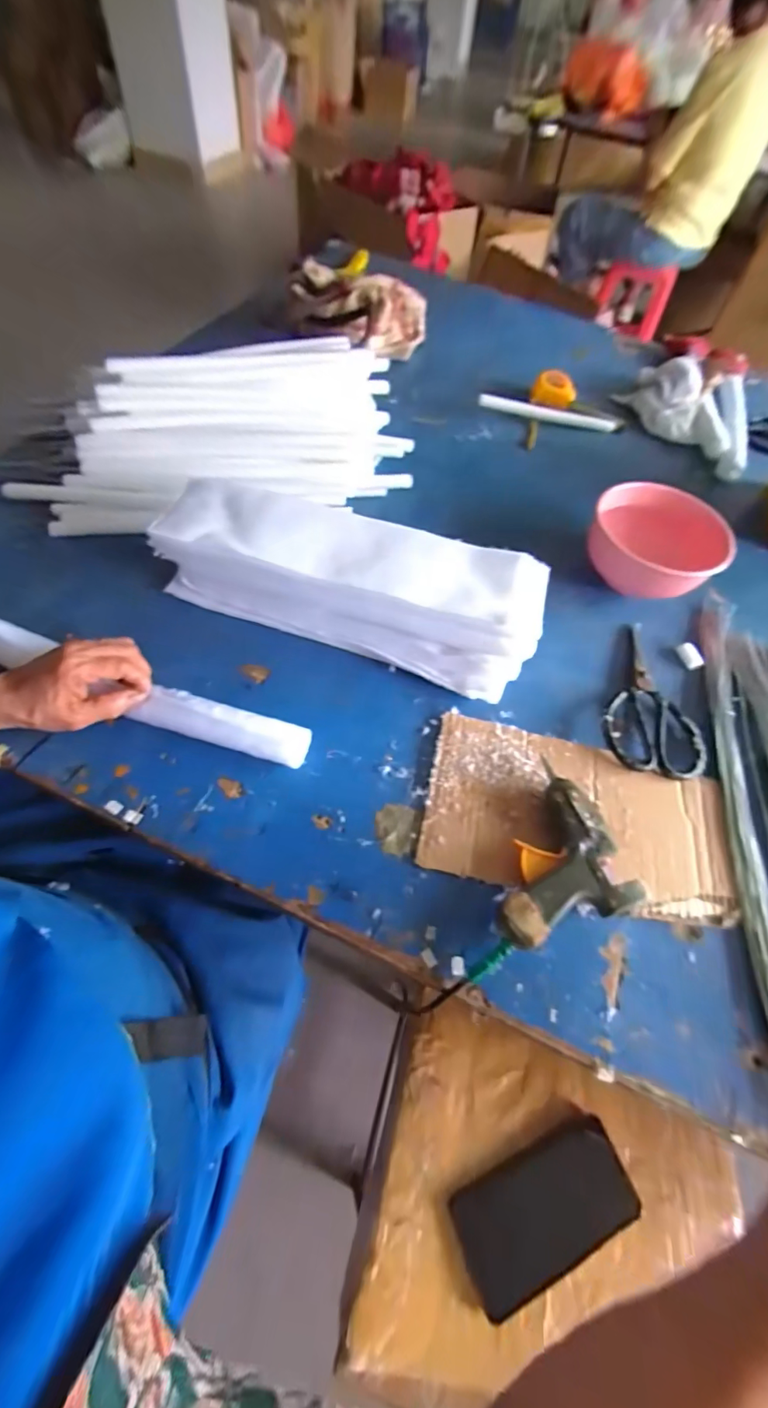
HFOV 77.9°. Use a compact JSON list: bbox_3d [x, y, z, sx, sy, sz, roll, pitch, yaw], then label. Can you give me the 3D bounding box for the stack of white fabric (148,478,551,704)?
[{"bbox_3d":[-0.035,-0.119,0.476,0.367,0.108,0.107,17,60,5],"label":"stack of white fabric"}]

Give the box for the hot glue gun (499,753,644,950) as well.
[{"bbox_3d":[0.124,0.118,0.386,0.115,0.036,0.129,-18,63,-14],"label":"hot glue gun"}]

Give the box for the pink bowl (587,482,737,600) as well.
[{"bbox_3d":[0.312,-0.184,0.560,0.142,0.076,0.125,33,63,14],"label":"pink bowl"}]

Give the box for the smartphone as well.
[{"bbox_3d":[0.151,0.467,0.442,0.169,0.007,0.076,-16,48,-16],"label":"smartphone"}]

